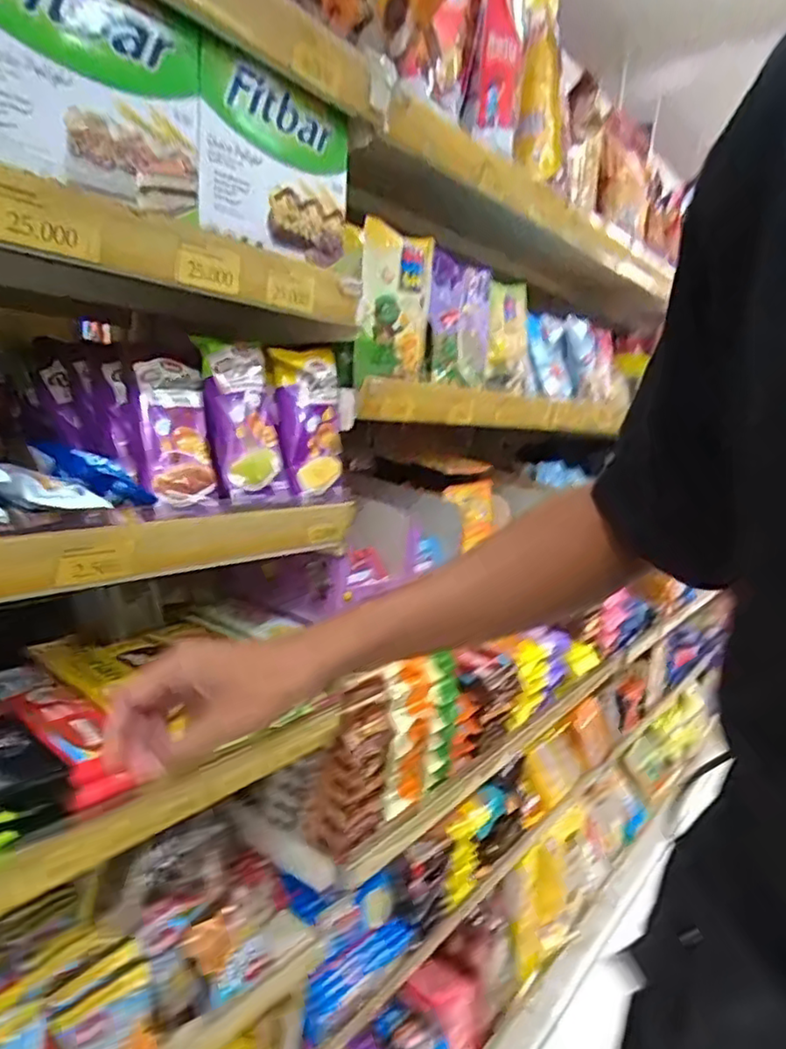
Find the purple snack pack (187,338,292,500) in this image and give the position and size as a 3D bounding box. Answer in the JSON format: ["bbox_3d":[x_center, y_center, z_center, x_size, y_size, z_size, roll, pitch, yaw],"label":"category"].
[{"bbox_3d":[-0.125,-0.087,0.542,0.020,0.136,0.061,-12,-1,38],"label":"purple snack pack"}]

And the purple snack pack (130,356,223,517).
[{"bbox_3d":[-0.169,-0.069,0.509,0.018,0.121,0.051,-16,-6,43],"label":"purple snack pack"}]

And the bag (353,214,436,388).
[{"bbox_3d":[0.003,-0.212,0.630,0.031,0.135,0.103,10,12,23],"label":"bag"}]

